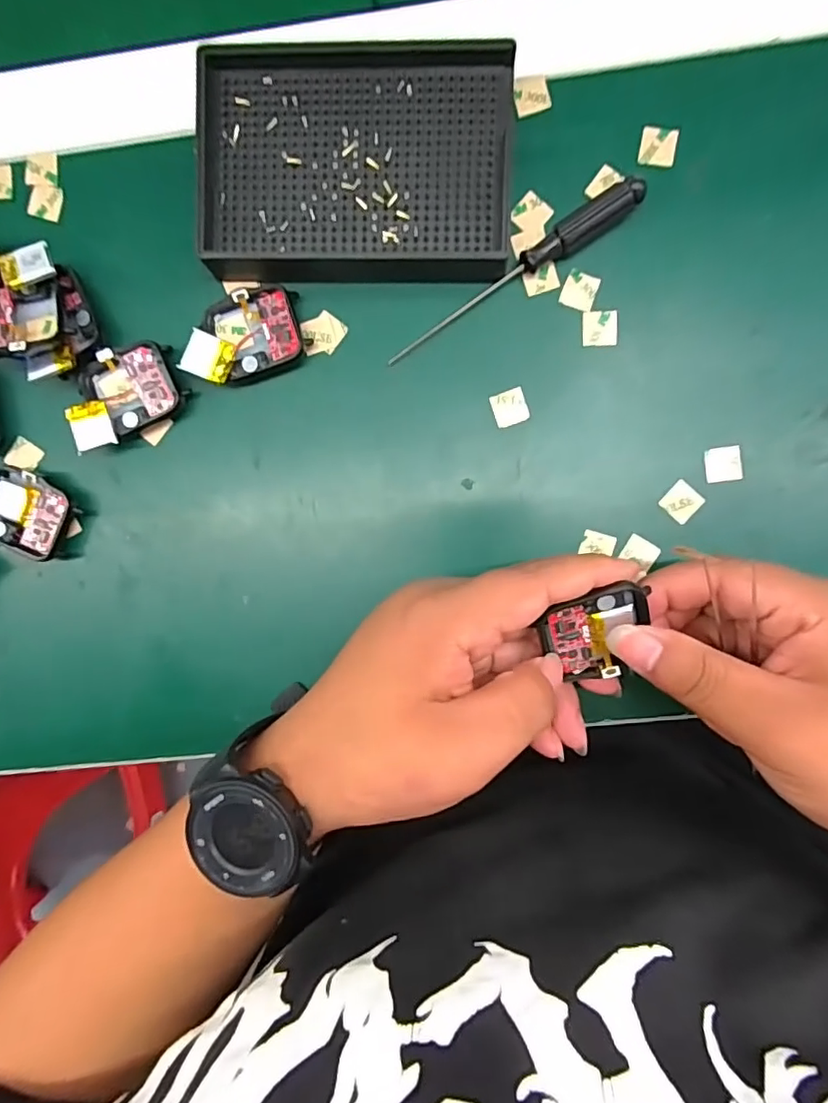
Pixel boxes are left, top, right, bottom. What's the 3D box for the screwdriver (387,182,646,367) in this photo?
[{"bbox_3d":[0.046,-0.123,0.254,0.129,0.013,0.013,-35,89,3],"label":"screwdriver"}]

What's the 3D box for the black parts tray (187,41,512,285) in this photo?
[{"bbox_3d":[-0.025,-0.174,0.252,0.135,0.023,0.098,0,91,3],"label":"black parts tray"}]

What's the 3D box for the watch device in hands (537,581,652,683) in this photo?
[{"bbox_3d":[0.074,0.034,0.223,0.040,0.014,0.035,-14,90,3],"label":"watch device in hands"}]

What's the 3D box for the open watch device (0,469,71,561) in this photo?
[{"bbox_3d":[-0.188,-0.019,0.275,0.040,0.012,0.036,26,93,2],"label":"open watch device"}]

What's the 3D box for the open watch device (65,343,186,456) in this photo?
[{"bbox_3d":[-0.138,-0.074,0.268,0.056,0.017,0.037,-31,89,3],"label":"open watch device"}]

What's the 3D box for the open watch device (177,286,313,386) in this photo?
[{"bbox_3d":[-0.079,-0.100,0.262,0.055,0.019,0.037,-19,90,3],"label":"open watch device"}]

